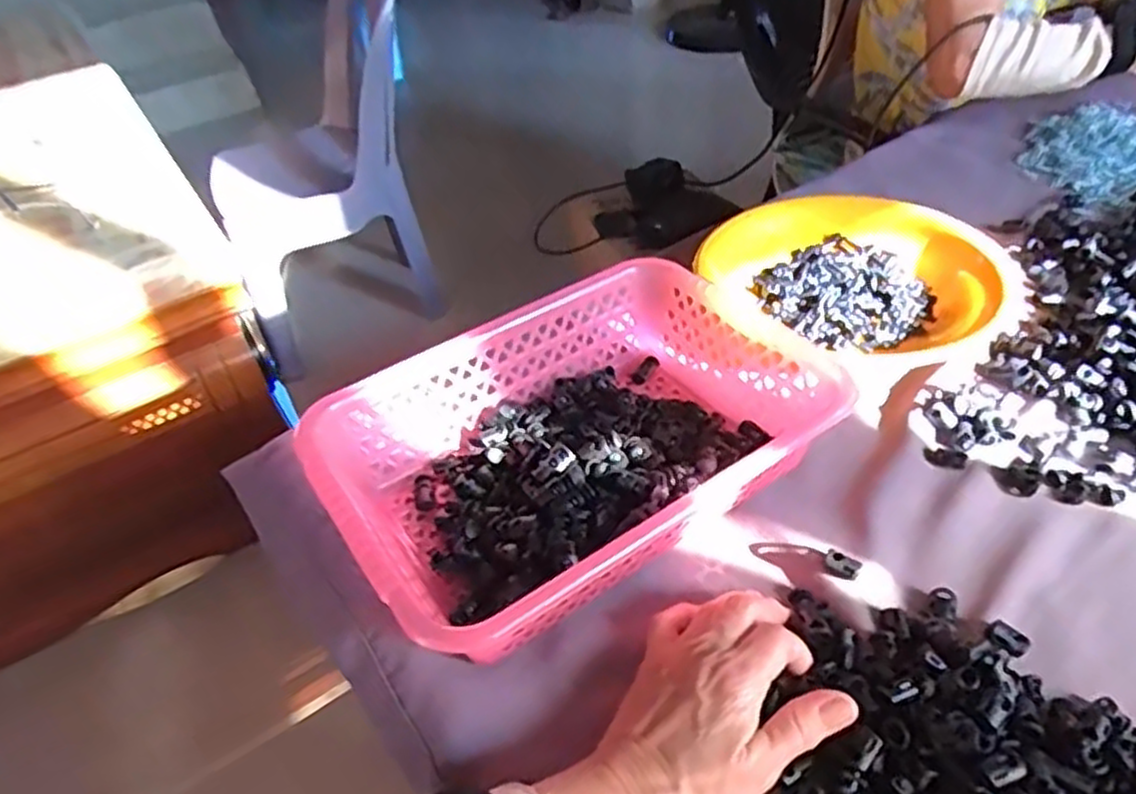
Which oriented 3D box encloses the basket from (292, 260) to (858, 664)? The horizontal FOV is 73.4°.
[{"bbox_3d":[0.006,0.033,0.494,0.302,0.078,0.211,-28,45,-22],"label":"basket"}]

